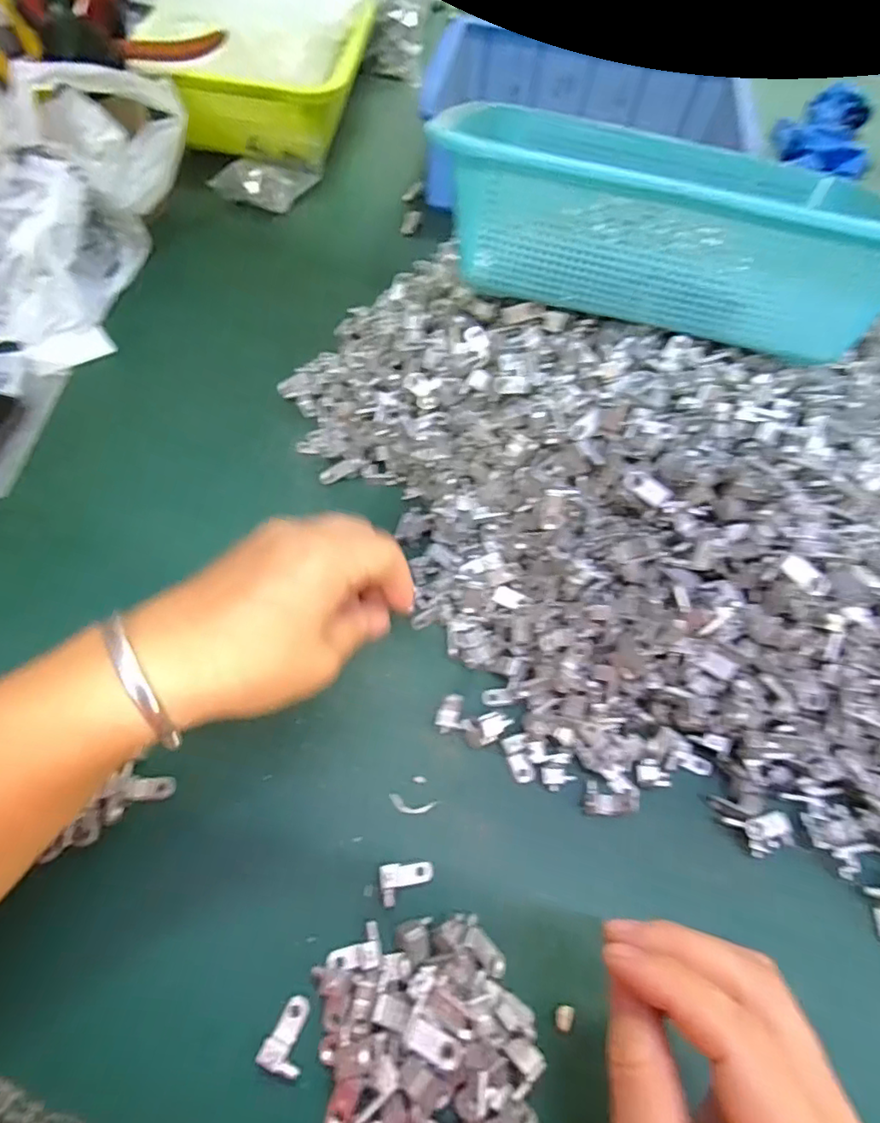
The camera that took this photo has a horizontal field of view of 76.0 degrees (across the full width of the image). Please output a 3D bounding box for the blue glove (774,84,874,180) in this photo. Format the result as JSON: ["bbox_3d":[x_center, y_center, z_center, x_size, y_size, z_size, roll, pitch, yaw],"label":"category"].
[{"bbox_3d":[0.439,-0.496,0.643,0.094,0.032,0.156,18,61,7],"label":"blue glove"}]

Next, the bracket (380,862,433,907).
[{"bbox_3d":[-0.016,0.153,0.267,0.025,0.010,0.017,-2,60,-5],"label":"bracket"}]

